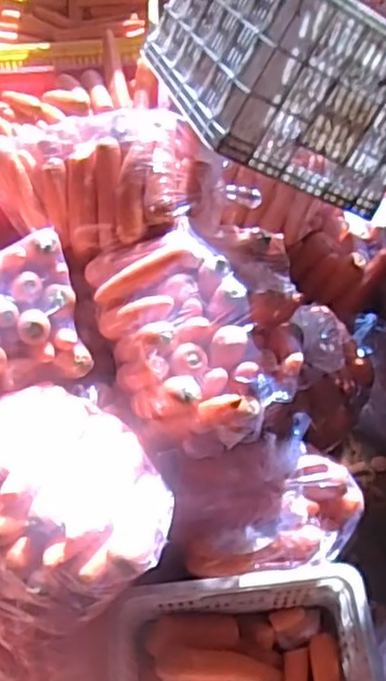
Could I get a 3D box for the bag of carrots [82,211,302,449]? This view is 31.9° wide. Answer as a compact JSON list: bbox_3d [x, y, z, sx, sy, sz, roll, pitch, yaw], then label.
[{"bbox_3d":[-0.011,-0.015,1.034,0.228,0.165,0.366,-27,60,-13],"label":"bag of carrots"}]

